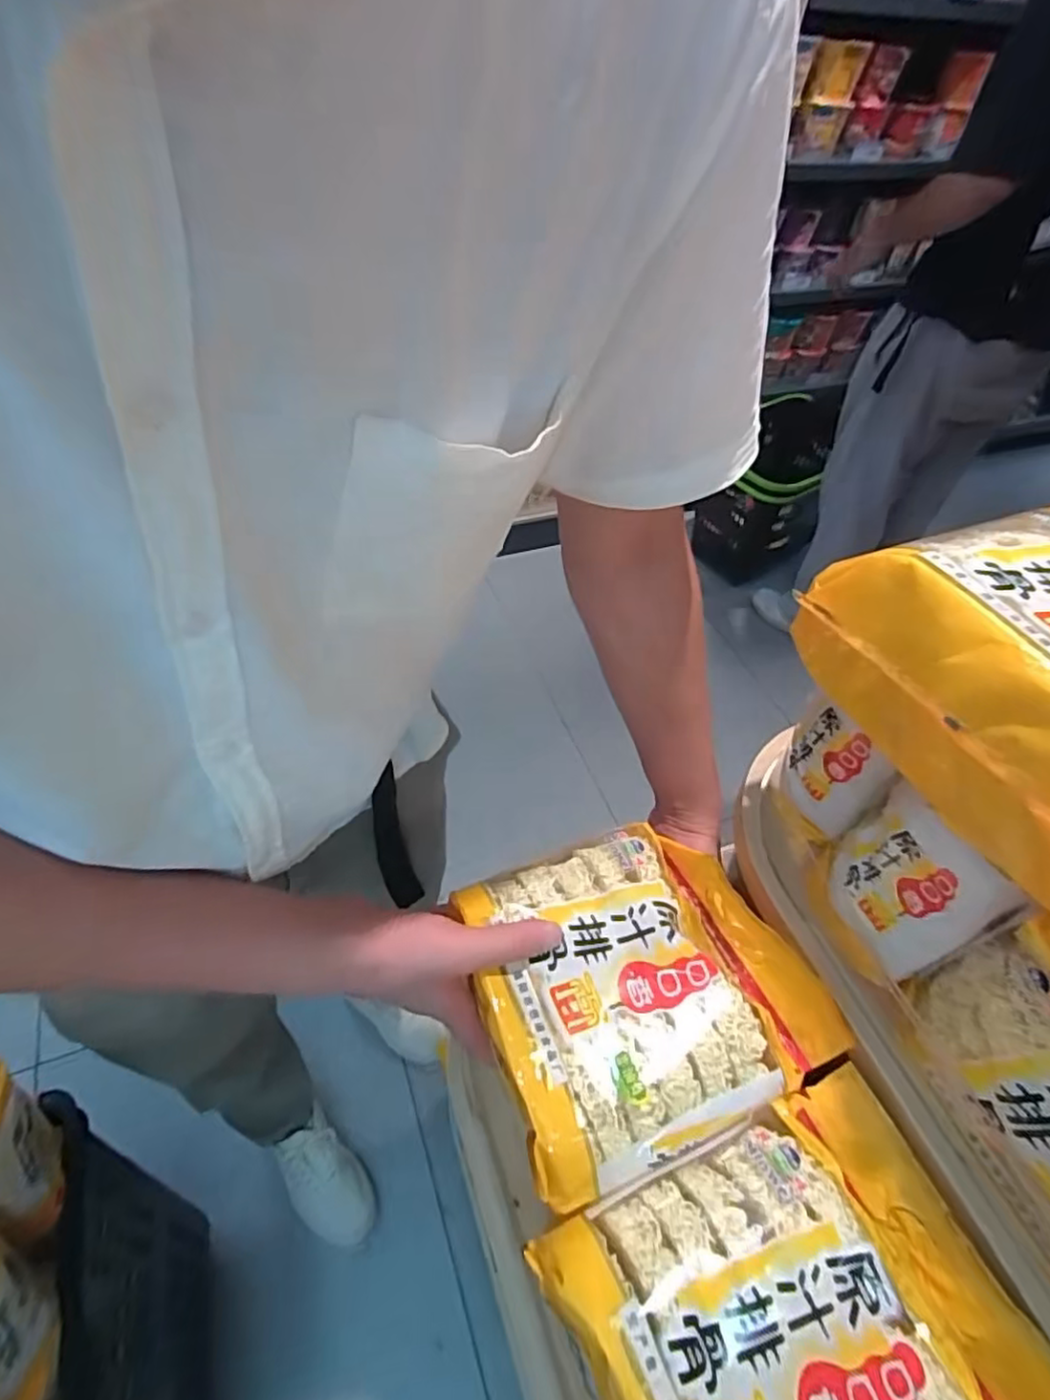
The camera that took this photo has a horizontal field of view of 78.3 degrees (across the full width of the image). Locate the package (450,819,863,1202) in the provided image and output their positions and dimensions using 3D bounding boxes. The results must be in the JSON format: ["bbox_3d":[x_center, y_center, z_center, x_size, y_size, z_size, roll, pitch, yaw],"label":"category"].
[{"bbox_3d":[0.072,0.183,0.430,0.200,0.052,0.187,-16,54,-17],"label":"package"}]

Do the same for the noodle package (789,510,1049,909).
[{"bbox_3d":[0.266,-0.010,0.334,0.149,0.094,0.188,-13,53,-16],"label":"noodle package"}]

